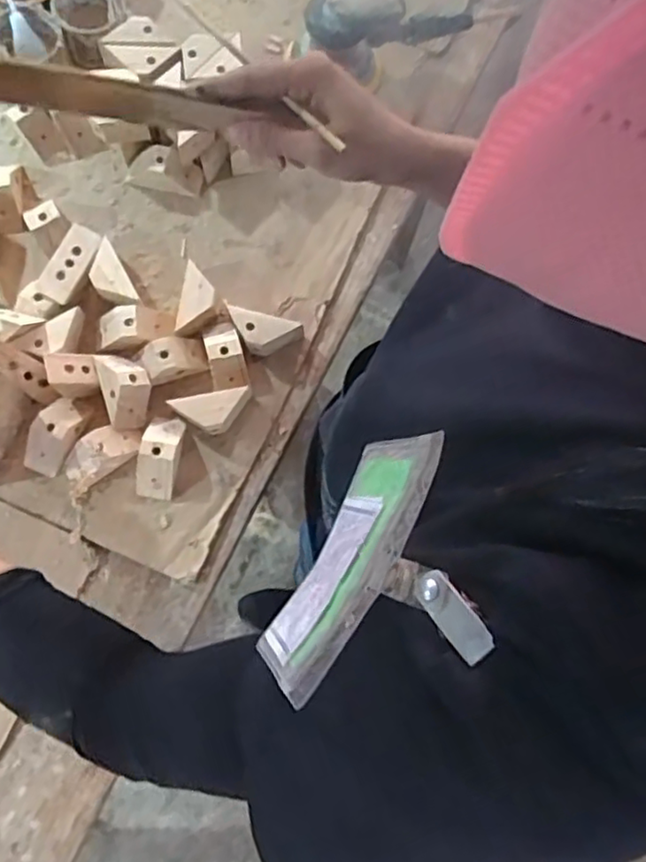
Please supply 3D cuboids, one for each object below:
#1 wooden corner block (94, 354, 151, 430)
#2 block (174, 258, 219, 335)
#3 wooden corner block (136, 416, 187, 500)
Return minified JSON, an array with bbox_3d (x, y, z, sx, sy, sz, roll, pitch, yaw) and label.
[{"bbox_3d":[-0.203,-0.048,0.661,0.049,0.037,0.085,-18,78,-7],"label":"wooden corner block"},{"bbox_3d":[-0.131,-0.136,0.689,0.036,0.033,0.077,9,76,-1],"label":"block"},{"bbox_3d":[-0.165,0.023,0.652,0.037,0.035,0.086,5,76,-2],"label":"wooden corner block"}]

